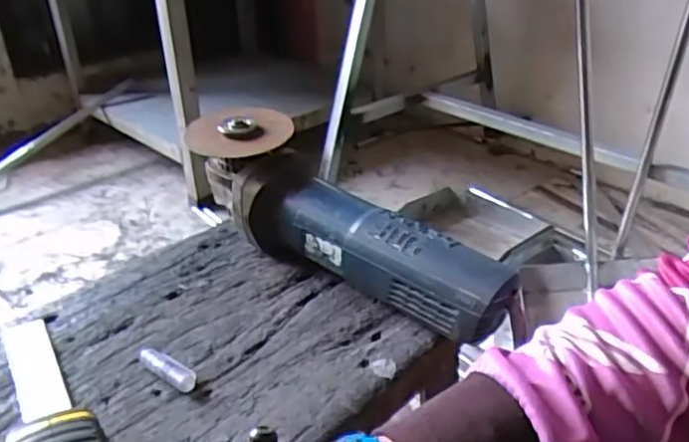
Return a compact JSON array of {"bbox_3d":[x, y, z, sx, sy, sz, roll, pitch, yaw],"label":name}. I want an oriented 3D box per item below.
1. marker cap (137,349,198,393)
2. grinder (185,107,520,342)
[{"bbox_3d":[-0.112,0.094,0.395,0.045,0.011,0.012,19,35,32],"label":"marker cap"},{"bbox_3d":[-0.001,-0.004,0.478,0.291,0.100,0.077,20,36,33],"label":"grinder"}]

